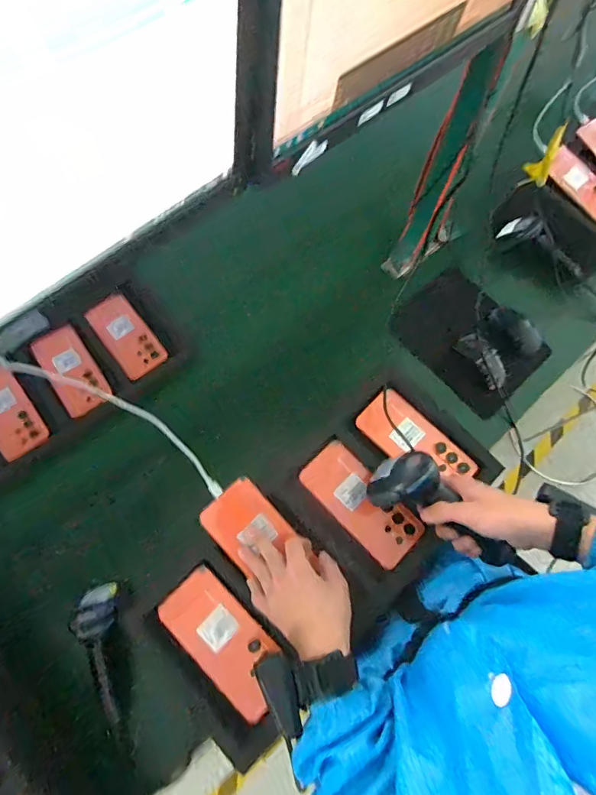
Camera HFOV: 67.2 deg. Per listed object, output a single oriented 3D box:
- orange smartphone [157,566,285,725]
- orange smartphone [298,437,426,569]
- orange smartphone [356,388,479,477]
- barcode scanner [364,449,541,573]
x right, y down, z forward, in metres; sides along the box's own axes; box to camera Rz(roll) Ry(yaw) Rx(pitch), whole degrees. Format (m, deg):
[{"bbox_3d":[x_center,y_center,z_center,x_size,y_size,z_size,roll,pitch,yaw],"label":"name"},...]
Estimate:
[{"bbox_3d":[-0.089,0.299,0.553,0.171,0.013,0.079,45,62,8],"label":"orange smartphone"},{"bbox_3d":[0.086,0.143,0.614,0.081,0.014,0.171,-42,76,-15],"label":"orange smartphone"},{"bbox_3d":[0.169,0.064,0.653,0.078,0.016,0.167,-42,76,-15],"label":"orange smartphone"},{"bbox_3d":[0.181,0.137,0.520,0.201,0.055,0.066,37,72,1],"label":"barcode scanner"}]

